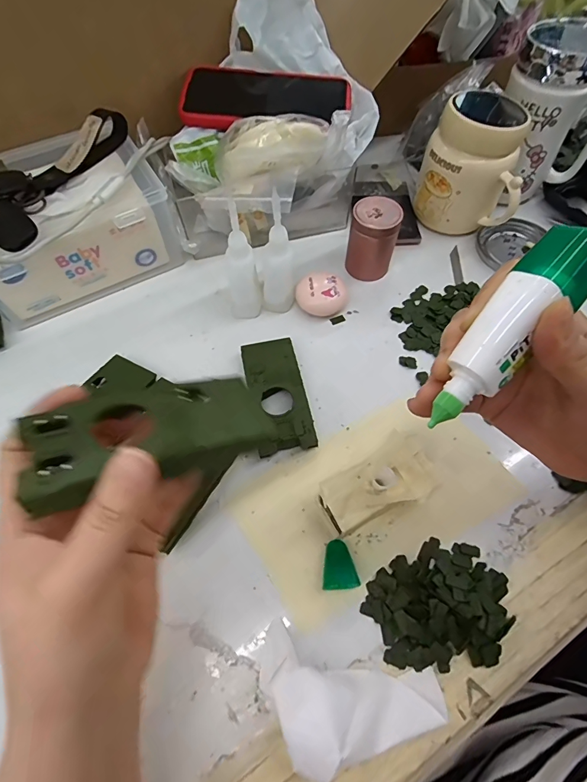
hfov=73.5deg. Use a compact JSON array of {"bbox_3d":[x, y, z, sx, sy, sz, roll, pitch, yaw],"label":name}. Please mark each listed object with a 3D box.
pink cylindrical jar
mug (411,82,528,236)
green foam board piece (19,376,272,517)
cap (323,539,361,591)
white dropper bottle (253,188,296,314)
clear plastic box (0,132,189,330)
[{"bbox_3d":[0.077,-0.147,0.381,0.043,0.063,0.039,14,62,8],"label":"pink cylindrical jar"},{"bbox_3d":[0.179,-0.229,0.396,0.092,0.108,0.092,13,62,7],"label":"mug"},{"bbox_3d":[-0.063,0.015,0.179,0.100,0.012,0.052,-13,61,-22],"label":"green foam board piece"},{"bbox_3d":[0.032,0.119,0.269,0.024,0.013,0.030,-4,61,-1],"label":"cap"},{"bbox_3d":[-0.015,-0.111,0.338,0.030,0.105,0.027,12,62,7],"label":"white dropper bottle"},{"bbox_3d":[-0.214,-0.156,0.368,0.180,0.102,0.138,-30,65,-15],"label":"clear plastic box"}]

